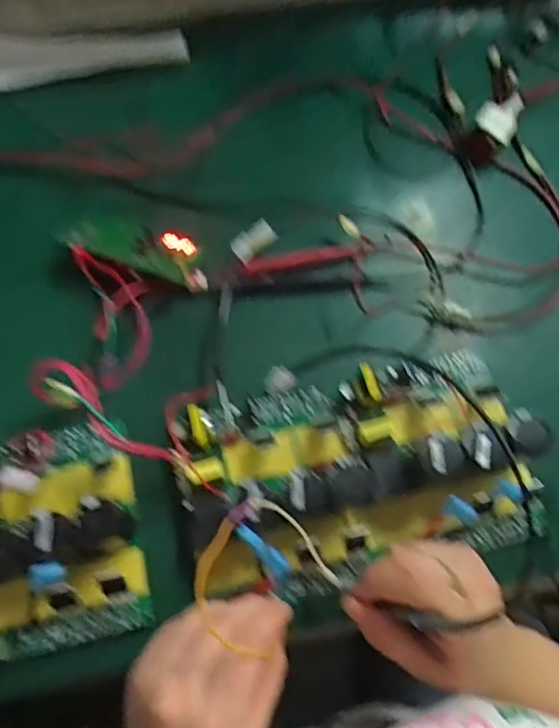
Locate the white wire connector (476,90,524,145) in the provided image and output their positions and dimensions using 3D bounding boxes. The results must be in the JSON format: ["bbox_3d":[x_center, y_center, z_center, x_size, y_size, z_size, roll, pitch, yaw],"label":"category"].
[{"bbox_3d":[0.203,-0.226,0.502,0.037,0.015,0.068,34,56,8],"label":"white wire connector"}]

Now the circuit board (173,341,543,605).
[{"bbox_3d":[0.055,0.072,0.370,0.237,0.061,0.136,-13,73,-6],"label":"circuit board"}]

